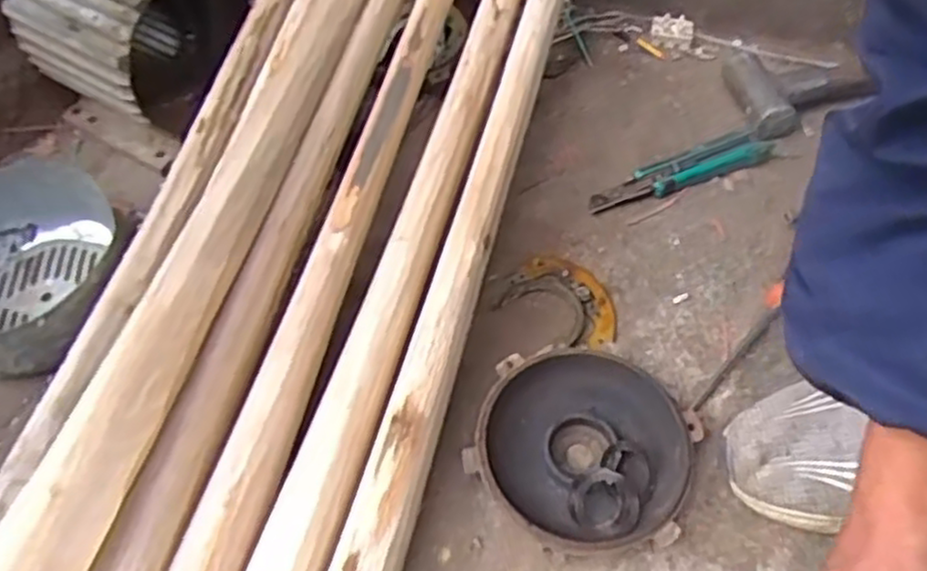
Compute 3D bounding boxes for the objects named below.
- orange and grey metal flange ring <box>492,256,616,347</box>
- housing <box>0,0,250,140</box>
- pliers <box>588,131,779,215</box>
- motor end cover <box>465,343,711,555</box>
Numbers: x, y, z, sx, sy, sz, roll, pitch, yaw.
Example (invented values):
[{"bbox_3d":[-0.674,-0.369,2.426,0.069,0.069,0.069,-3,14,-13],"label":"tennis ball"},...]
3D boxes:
[{"bbox_3d":[0.087,0.012,0.612,0.097,0.004,0.070,32,63,21],"label":"orange and grey metal flange ring"},{"bbox_3d":[-0.329,-0.254,0.718,0.173,0.161,0.152,29,62,19],"label":"housing"},{"bbox_3d":[0.204,-0.110,0.680,0.188,0.024,0.034,-19,58,-11],"label":"pliers"},{"bbox_3d":[0.088,0.113,0.528,0.147,0.033,0.160,20,60,14],"label":"motor end cover"}]

